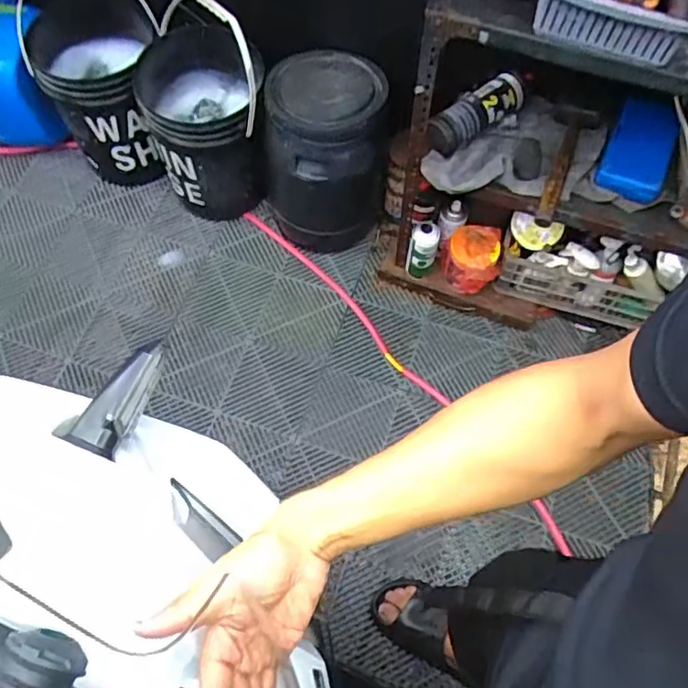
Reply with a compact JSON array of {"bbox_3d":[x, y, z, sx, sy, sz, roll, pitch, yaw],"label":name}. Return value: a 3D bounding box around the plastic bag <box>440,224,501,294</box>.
[{"bbox_3d":[0.305,-0.196,1.468,0.133,0.125,0.120,7,66,1],"label":"plastic bag"}]

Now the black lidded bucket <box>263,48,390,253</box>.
[{"bbox_3d":[-0.044,-0.469,1.508,0.279,0.443,0.295,0,66,1],"label":"black lidded bucket"}]

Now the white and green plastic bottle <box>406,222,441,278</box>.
[{"bbox_3d":[0.191,-0.224,1.463,0.067,0.152,0.068,1,66,-2],"label":"white and green plastic bottle"}]

